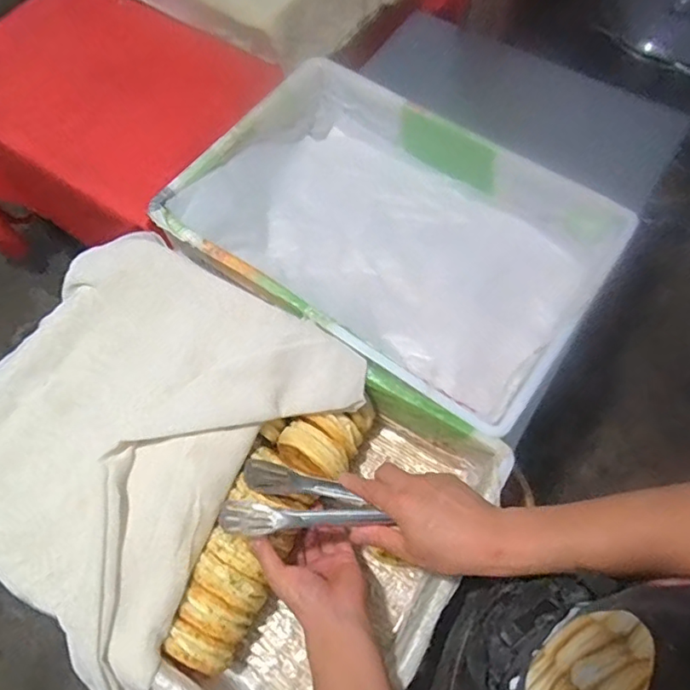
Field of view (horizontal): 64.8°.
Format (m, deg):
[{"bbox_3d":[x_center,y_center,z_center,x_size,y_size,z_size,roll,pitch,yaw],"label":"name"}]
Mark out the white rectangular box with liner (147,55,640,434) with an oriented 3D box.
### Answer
[{"bbox_3d":[0.066,-0.164,0.828,0.590,0.118,0.405,34,68,12],"label":"white rectangular box with liner"}]

